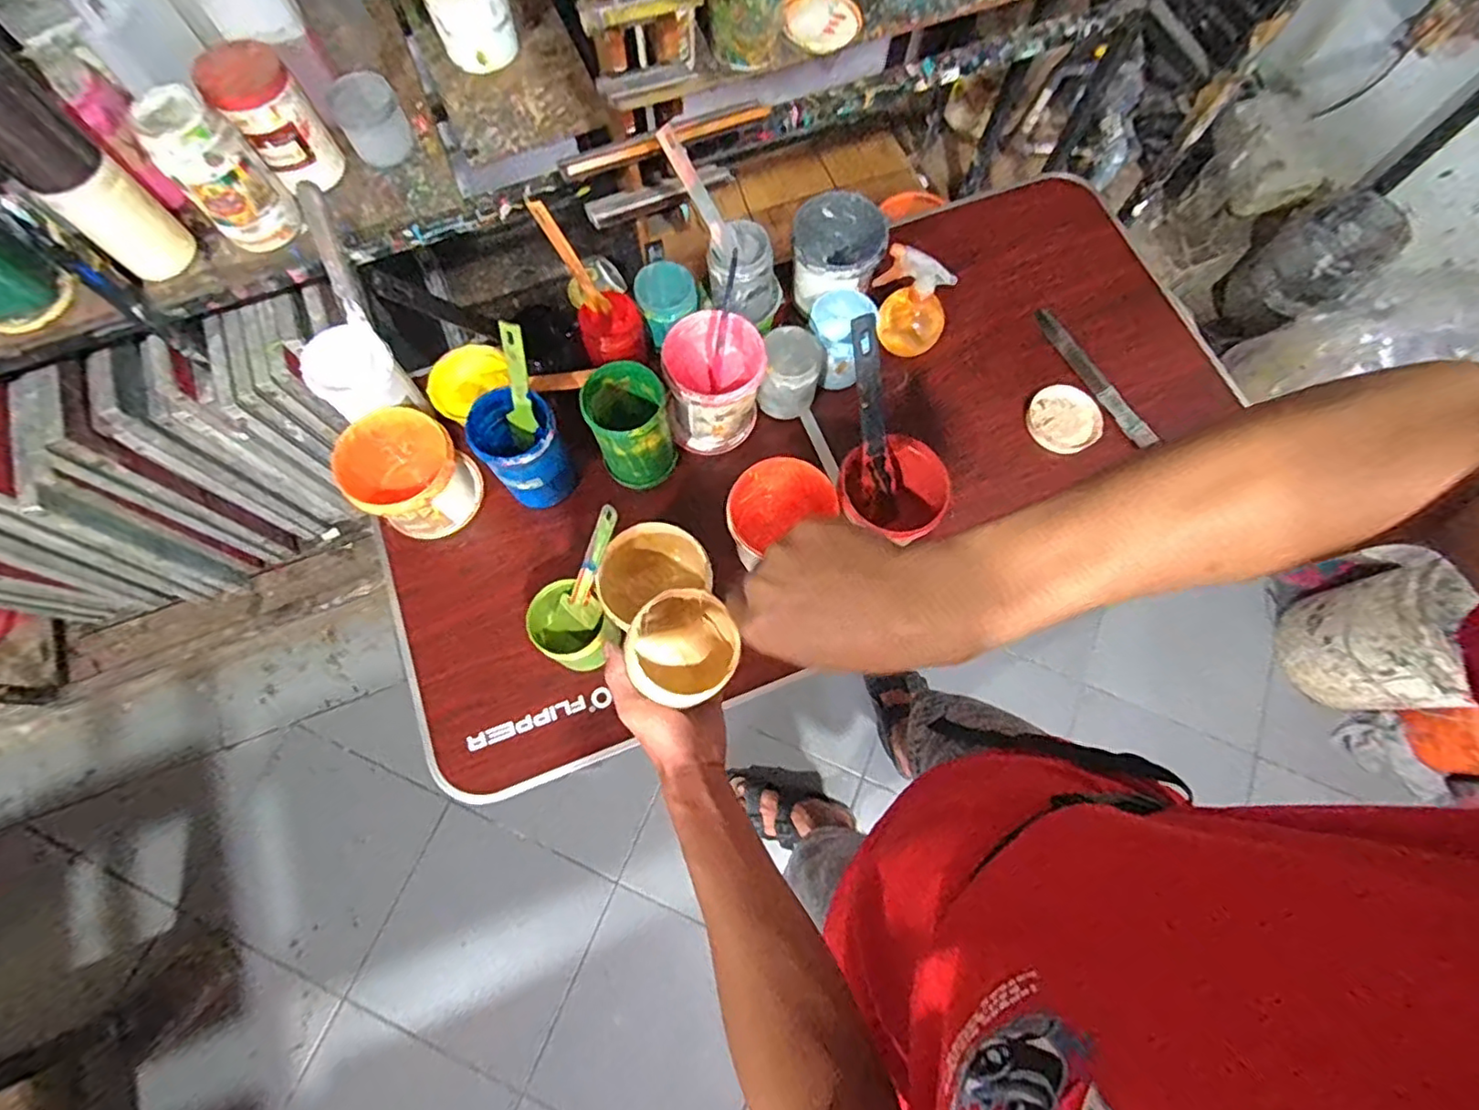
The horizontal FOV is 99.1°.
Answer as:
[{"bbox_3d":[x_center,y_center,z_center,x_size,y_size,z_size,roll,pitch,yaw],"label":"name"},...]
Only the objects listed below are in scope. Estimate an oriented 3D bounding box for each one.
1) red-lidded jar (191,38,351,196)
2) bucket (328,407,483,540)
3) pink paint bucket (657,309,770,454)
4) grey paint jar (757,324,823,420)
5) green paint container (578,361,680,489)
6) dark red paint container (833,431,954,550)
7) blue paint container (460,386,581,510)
[{"bbox_3d":[-0.614,-0.574,0.847,0.107,0.150,0.105,-35,77,-11],"label":"red-lidded jar"},{"bbox_3d":[-0.404,-0.094,0.800,0.124,0.148,0.128,0,73,-1],"label":"bucket"},{"bbox_3d":[-0.033,-0.228,0.849,0.130,0.125,0.137,6,73,1],"label":"pink paint bucket"},{"bbox_3d":[0.071,-0.248,0.867,0.078,0.105,0.087,12,73,2],"label":"grey paint jar"},{"bbox_3d":[-0.137,-0.162,0.812,0.099,0.138,0.109,-13,74,-5],"label":"green paint container"},{"bbox_3d":[0.184,-0.070,0.774,0.129,0.118,0.125,-40,78,-12],"label":"dark red paint container"},{"bbox_3d":[-0.274,-0.134,0.815,0.097,0.157,0.110,-32,76,-10],"label":"blue paint container"}]

